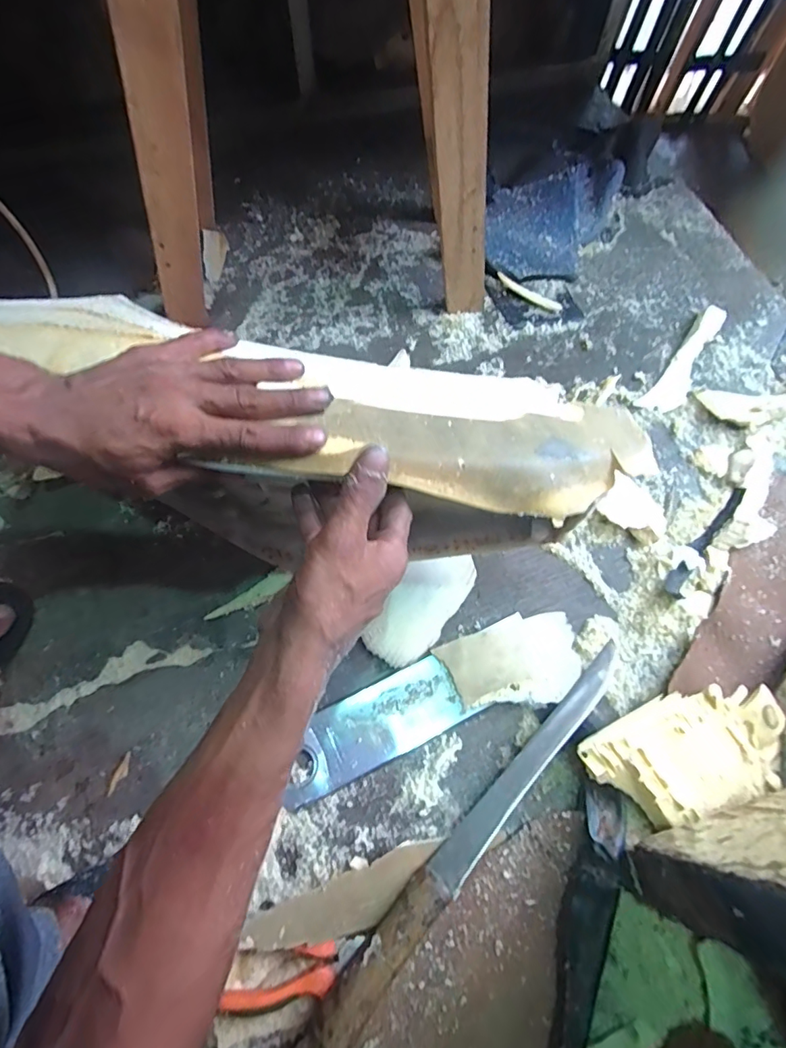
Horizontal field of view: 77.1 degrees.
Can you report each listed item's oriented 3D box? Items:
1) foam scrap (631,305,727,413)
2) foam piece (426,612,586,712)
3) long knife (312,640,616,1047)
[{"bbox_3d":[0.432,-0.239,0.719,0.050,0.014,0.231,37,71,15],"label":"foam scrap"},{"bbox_3d":[0.133,0.154,0.540,0.143,0.019,0.094,-20,68,-9],"label":"foam piece"},{"bbox_3d":[0.092,0.277,0.467,0.042,0.031,0.423,41,72,16],"label":"long knife"}]

